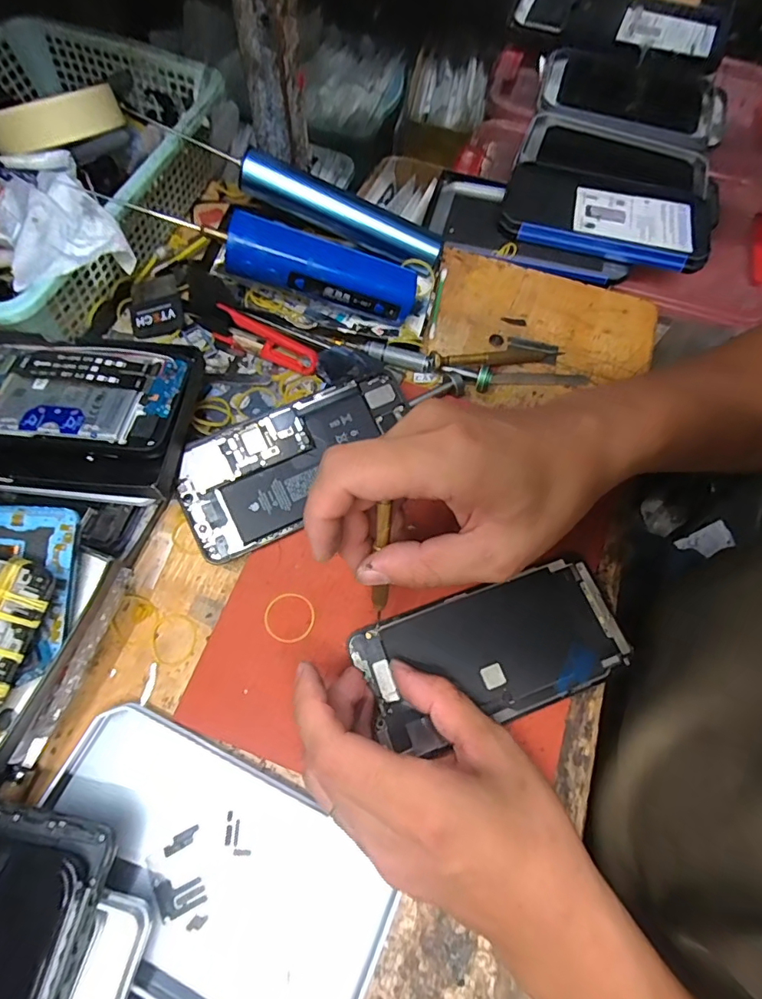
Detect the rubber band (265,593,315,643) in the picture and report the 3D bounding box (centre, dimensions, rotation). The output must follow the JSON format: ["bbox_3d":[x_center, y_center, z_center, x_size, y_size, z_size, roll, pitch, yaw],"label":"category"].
[{"bbox_3d":[-0.054,0.069,0.289,0.029,0.004,0.028,1,67,-2],"label":"rubber band"}]

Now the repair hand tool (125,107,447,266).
[{"bbox_3d":[-0.061,-0.226,0.365,0.225,0.023,0.021,19,67,-12],"label":"repair hand tool"}]

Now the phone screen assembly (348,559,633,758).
[{"bbox_3d":[0.065,0.087,0.286,0.151,0.006,0.074,-13,68,-8],"label":"phone screen assembly"}]

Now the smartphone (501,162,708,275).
[{"bbox_3d":[0.199,-0.254,0.441,0.175,0.015,0.099,16,67,4],"label":"smartphone"}]

